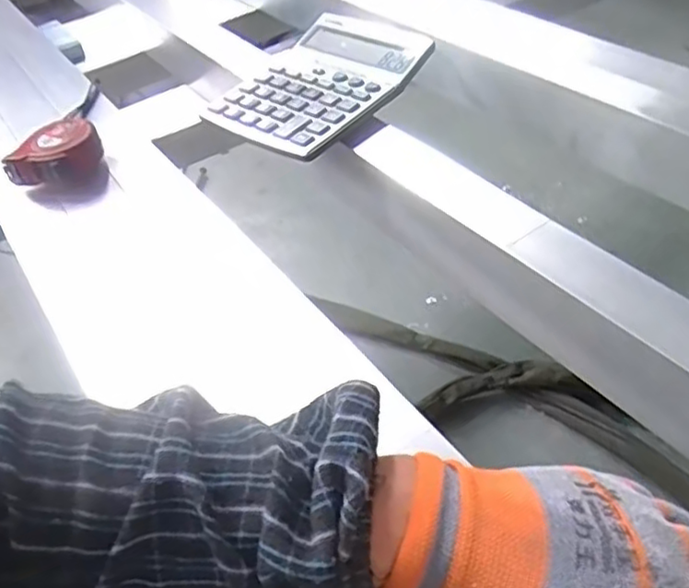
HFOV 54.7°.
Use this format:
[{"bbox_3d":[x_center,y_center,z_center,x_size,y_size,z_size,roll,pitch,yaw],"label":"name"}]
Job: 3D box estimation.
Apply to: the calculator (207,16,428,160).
[{"bbox_3d":[-0.029,-0.210,0.650,0.156,0.050,0.205,21,51,26],"label":"calculator"}]

